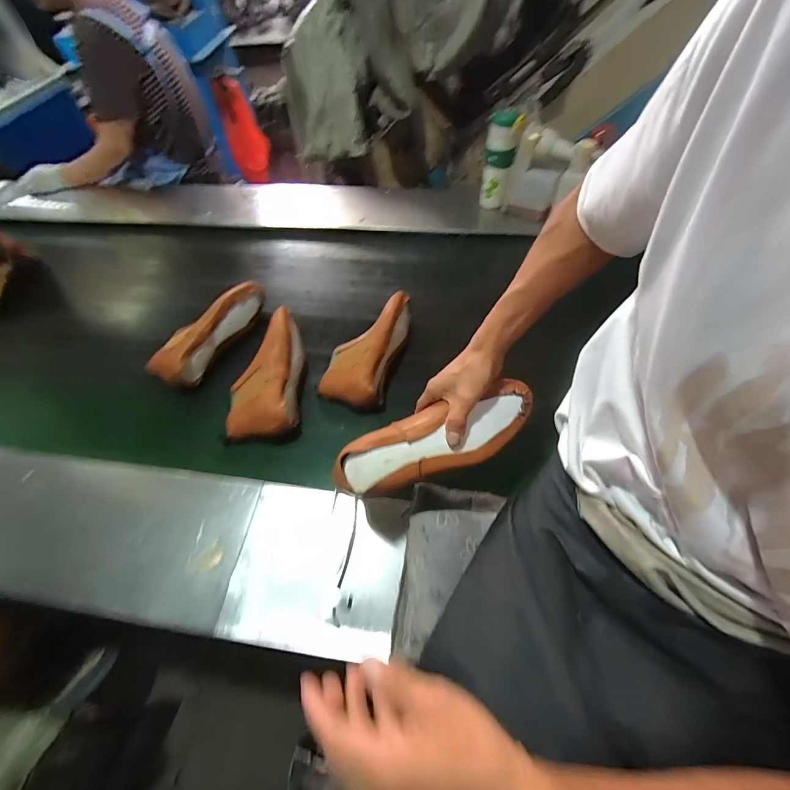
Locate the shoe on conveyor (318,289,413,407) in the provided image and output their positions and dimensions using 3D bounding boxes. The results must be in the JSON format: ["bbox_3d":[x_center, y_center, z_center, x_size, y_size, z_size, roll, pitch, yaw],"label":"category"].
[{"bbox_3d":[-0.060,-0.110,0.769,0.137,0.074,0.278,14,60,13],"label":"shoe on conveyor"}]

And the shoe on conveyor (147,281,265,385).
[{"bbox_3d":[-0.427,-0.151,0.840,0.104,0.106,0.295,23,62,18],"label":"shoe on conveyor"}]

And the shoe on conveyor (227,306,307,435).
[{"bbox_3d":[-0.256,-0.051,0.747,0.128,0.073,0.285,-2,57,3],"label":"shoe on conveyor"}]

